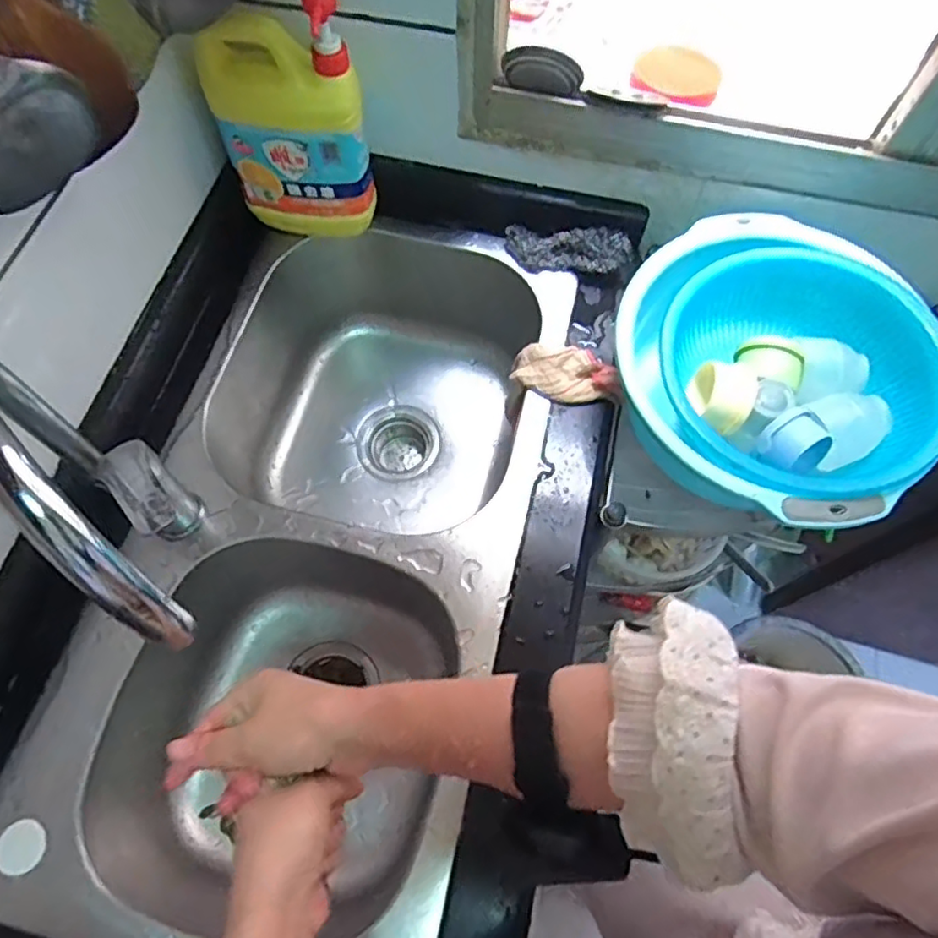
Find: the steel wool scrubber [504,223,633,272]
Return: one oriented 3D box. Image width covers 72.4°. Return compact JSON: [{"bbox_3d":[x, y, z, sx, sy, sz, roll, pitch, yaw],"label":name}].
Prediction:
[{"bbox_3d":[0.111,-0.251,0.736,0.141,0.030,0.049,6,104,15],"label":"steel wool scrubber"}]

